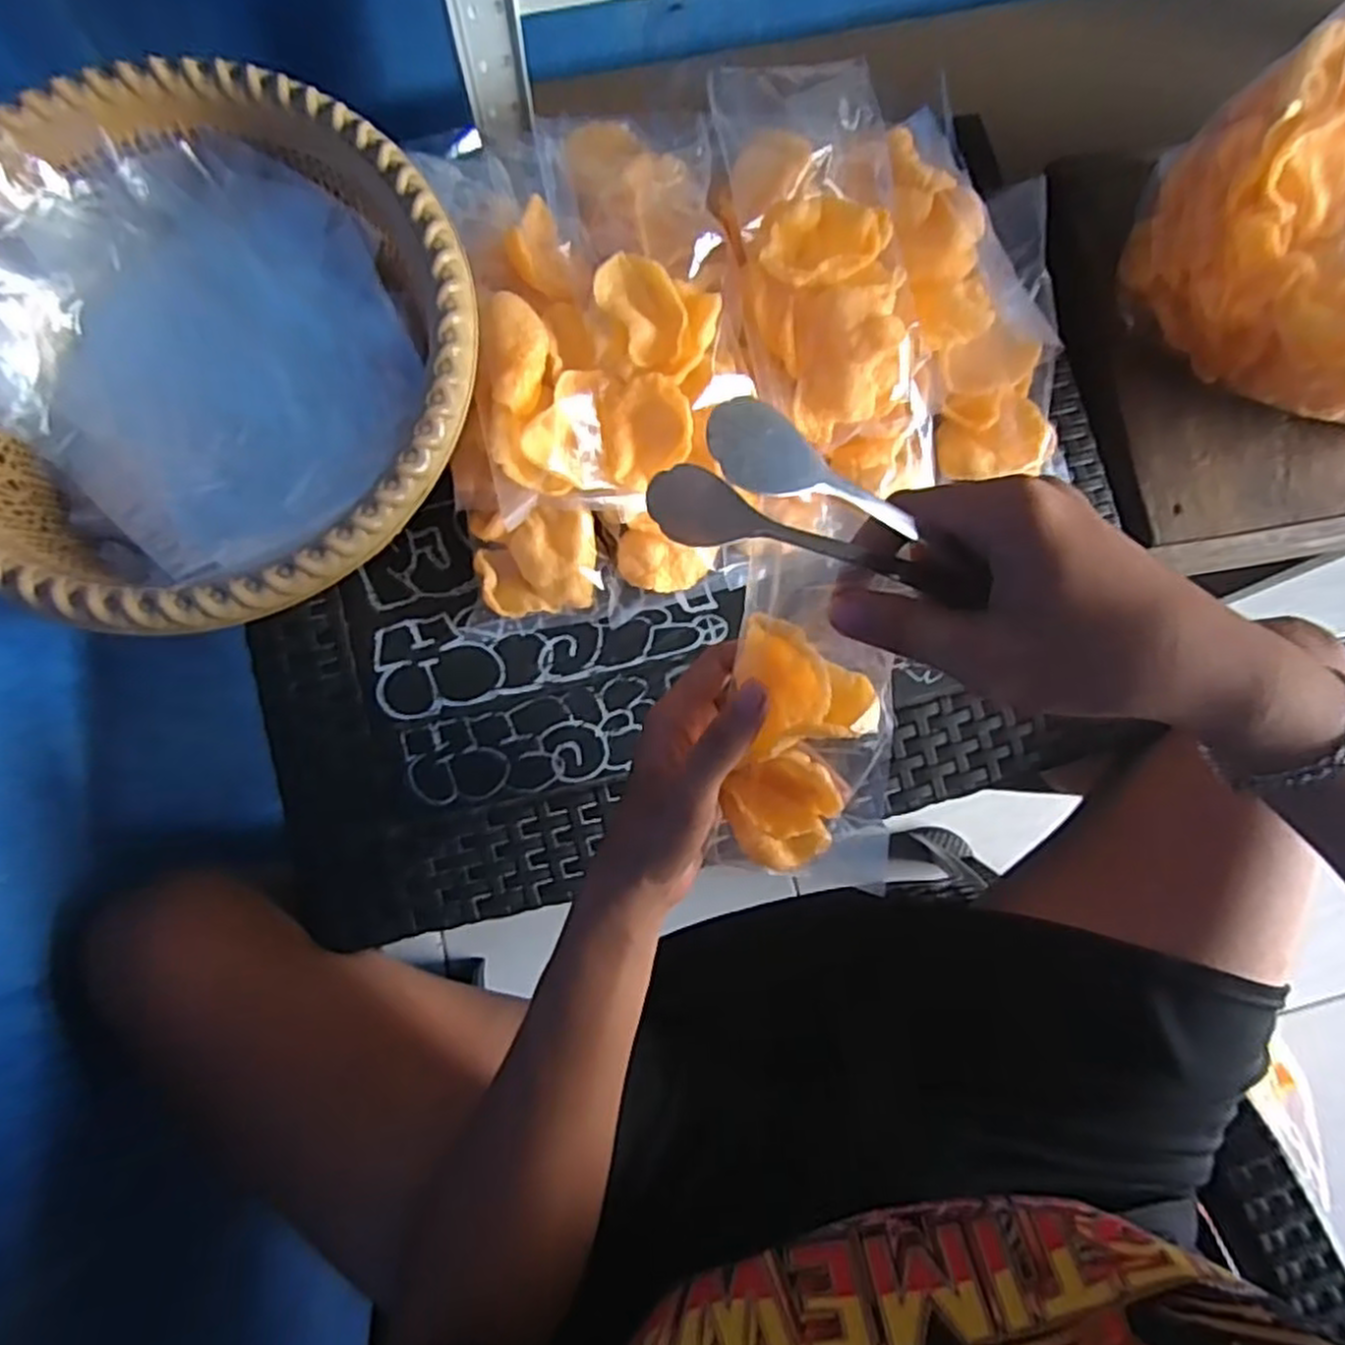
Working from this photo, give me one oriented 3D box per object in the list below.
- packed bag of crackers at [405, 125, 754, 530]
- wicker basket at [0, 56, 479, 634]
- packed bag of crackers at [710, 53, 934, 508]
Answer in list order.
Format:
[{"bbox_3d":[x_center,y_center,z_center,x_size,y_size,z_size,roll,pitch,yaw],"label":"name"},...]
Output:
[{"bbox_3d":[-0.043,-0.192,0.406,0.150,0.044,0.210,-13,84,-5],"label":"packed bag of crackers"},{"bbox_3d":[-0.227,-0.146,0.414,0.253,0.131,0.256,0,83,-4],"label":"wicker basket"},{"bbox_3d":[0.082,-0.213,0.421,0.099,0.049,0.205,-18,102,-6],"label":"packed bag of crackers"}]

